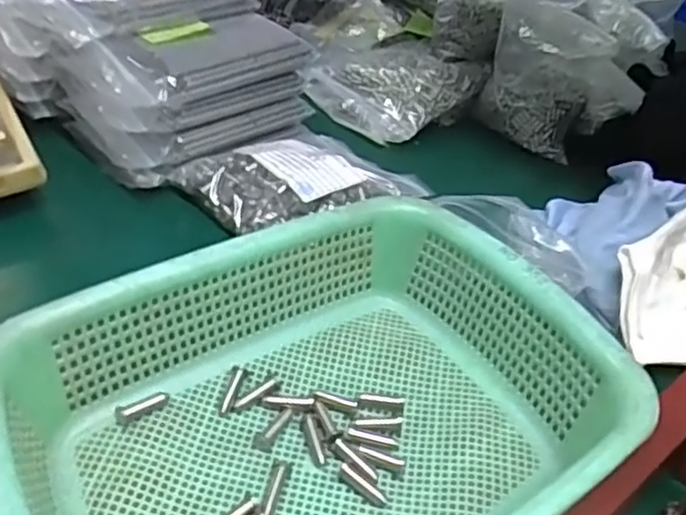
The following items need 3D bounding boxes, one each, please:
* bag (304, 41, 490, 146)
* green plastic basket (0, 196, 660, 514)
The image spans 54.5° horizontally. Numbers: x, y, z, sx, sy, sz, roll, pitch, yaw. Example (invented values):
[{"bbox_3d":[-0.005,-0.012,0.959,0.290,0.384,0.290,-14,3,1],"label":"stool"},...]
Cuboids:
[{"bbox_3d":[0.054,-0.192,0.728,0.151,0.052,0.149,35,47,30],"label":"bag"},{"bbox_3d":[-0.012,0.088,0.344,0.288,0.085,0.215,-20,46,-28],"label":"green plastic basket"}]

